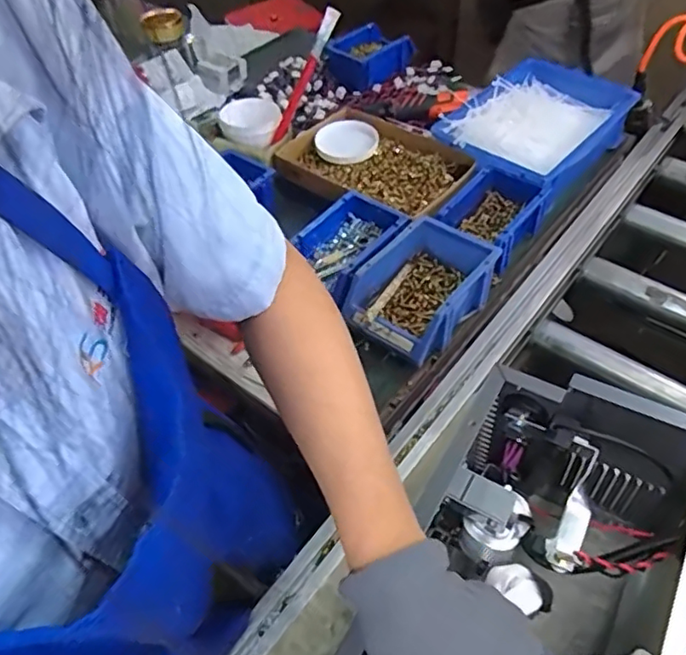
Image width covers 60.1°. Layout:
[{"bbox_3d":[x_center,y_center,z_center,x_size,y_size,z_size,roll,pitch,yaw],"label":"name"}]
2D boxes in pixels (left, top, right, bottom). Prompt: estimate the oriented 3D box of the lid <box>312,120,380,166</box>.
[{"bbox_3d":[0.006,-0.297,0.957,0.091,0.012,0.096,-1,66,1],"label":"lid"}]

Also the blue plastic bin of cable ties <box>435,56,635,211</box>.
[{"bbox_3d":[0.304,-0.320,0.961,0.226,0.075,0.309,32,59,26],"label":"blue plastic bin of cable ties"}]

